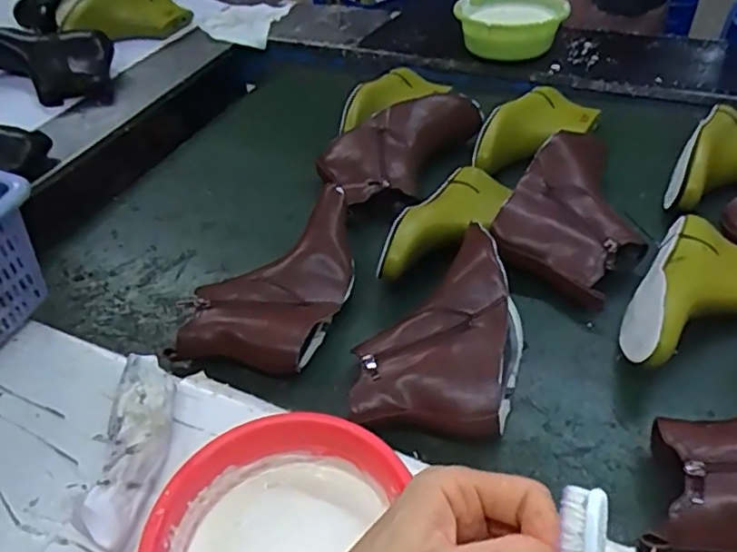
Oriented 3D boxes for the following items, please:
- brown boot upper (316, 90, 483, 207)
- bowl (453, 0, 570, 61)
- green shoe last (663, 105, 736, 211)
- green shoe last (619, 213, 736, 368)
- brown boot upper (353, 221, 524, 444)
[{"bbox_3d":[0.056,-0.182,0.870,0.272,0.058,0.152,-24,47,-17],"label":"brown boot upper"},{"bbox_3d":[0.248,-0.433,1.089,0.190,0.080,0.146,2,45,9],"label":"bowl"},{"bbox_3d":[0.457,-0.143,0.795,0.100,0.071,0.223,29,55,31],"label":"green shoe last"},{"bbox_3d":[0.329,0.019,0.625,0.106,0.079,0.228,25,53,29],"label":"green shoe last"},{"bbox_3d":[0.077,0.052,0.621,0.148,0.081,0.235,10,47,17],"label":"brown boot upper"}]

